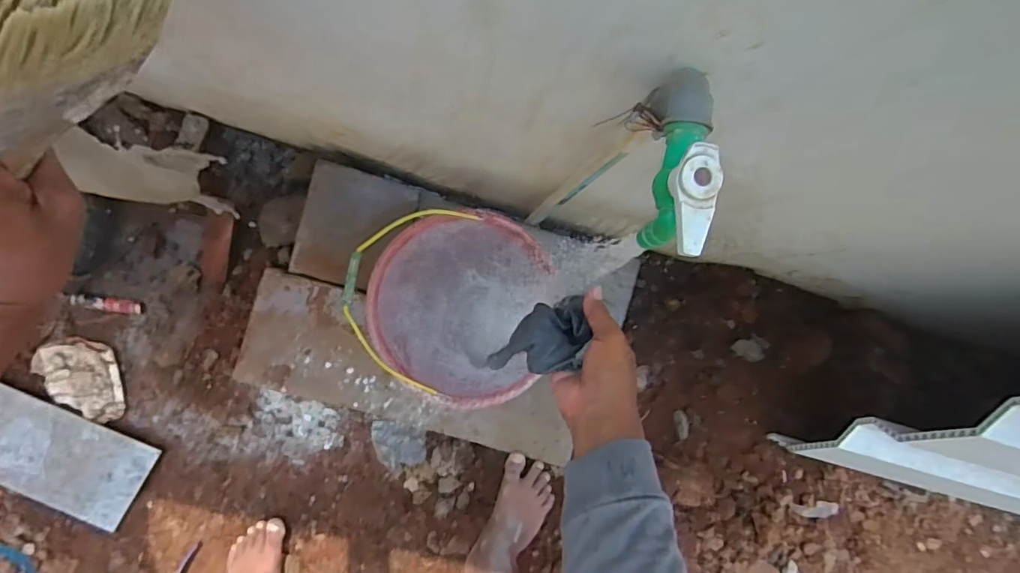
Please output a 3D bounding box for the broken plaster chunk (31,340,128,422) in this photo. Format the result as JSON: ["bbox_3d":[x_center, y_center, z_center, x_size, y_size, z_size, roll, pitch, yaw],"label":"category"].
[{"bbox_3d":[-0.751,0.165,0.940,0.100,0.031,0.164,-33,94,-7],"label":"broken plaster chunk"}]

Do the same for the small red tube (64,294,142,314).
[{"bbox_3d":[-0.732,0.031,0.954,0.123,0.021,0.025,9,88,-8],"label":"small red tube"}]

